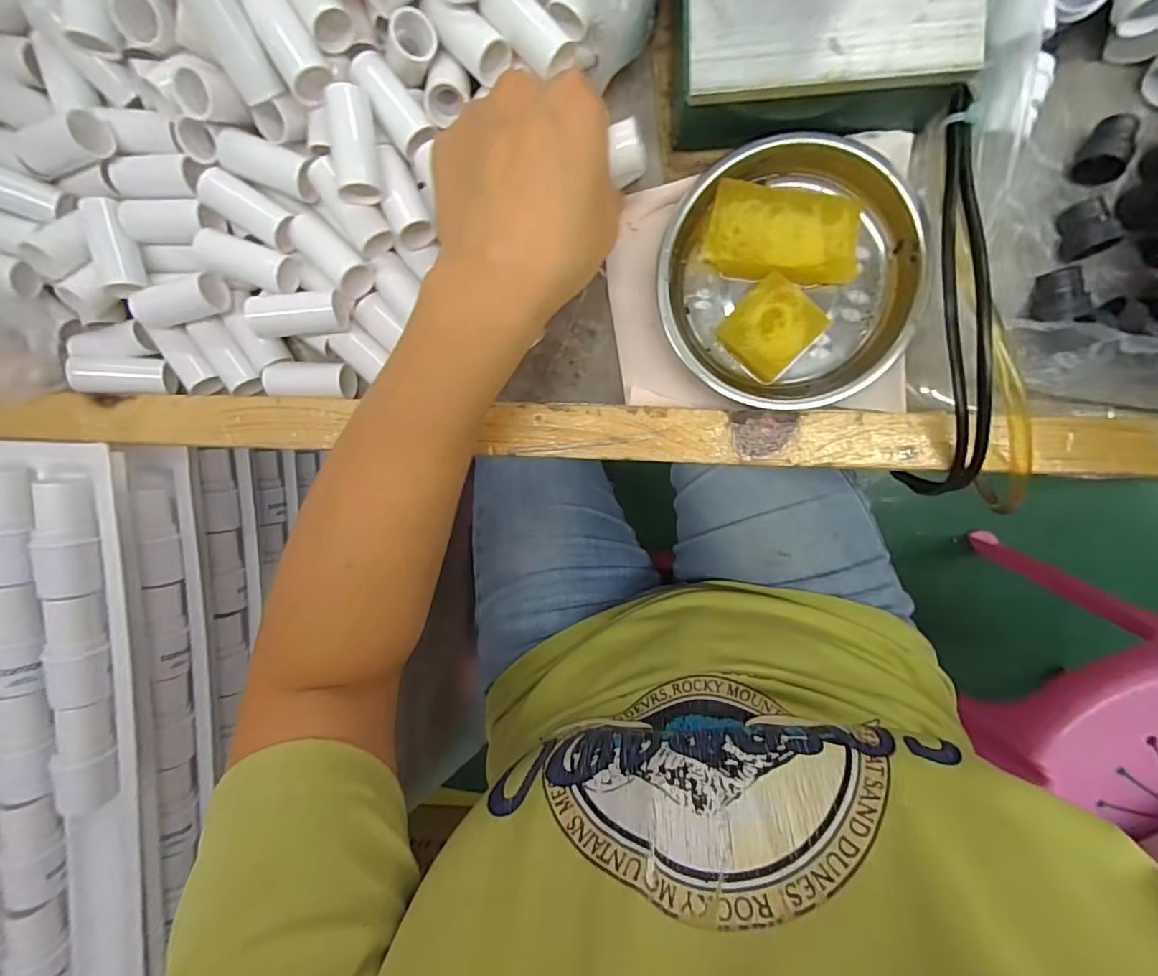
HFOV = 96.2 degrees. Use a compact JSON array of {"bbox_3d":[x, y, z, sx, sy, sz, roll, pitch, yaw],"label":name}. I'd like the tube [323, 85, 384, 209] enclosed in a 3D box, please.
[{"bbox_3d":[-0.108,-0.165,0.248,0.018,0.018,0.049,-3,96,5],"label":"tube"}]

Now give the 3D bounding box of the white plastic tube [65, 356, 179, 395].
[{"bbox_3d":[-0.261,-0.065,0.298,0.055,0.019,0.022,6,97,-10],"label":"white plastic tube"}]

